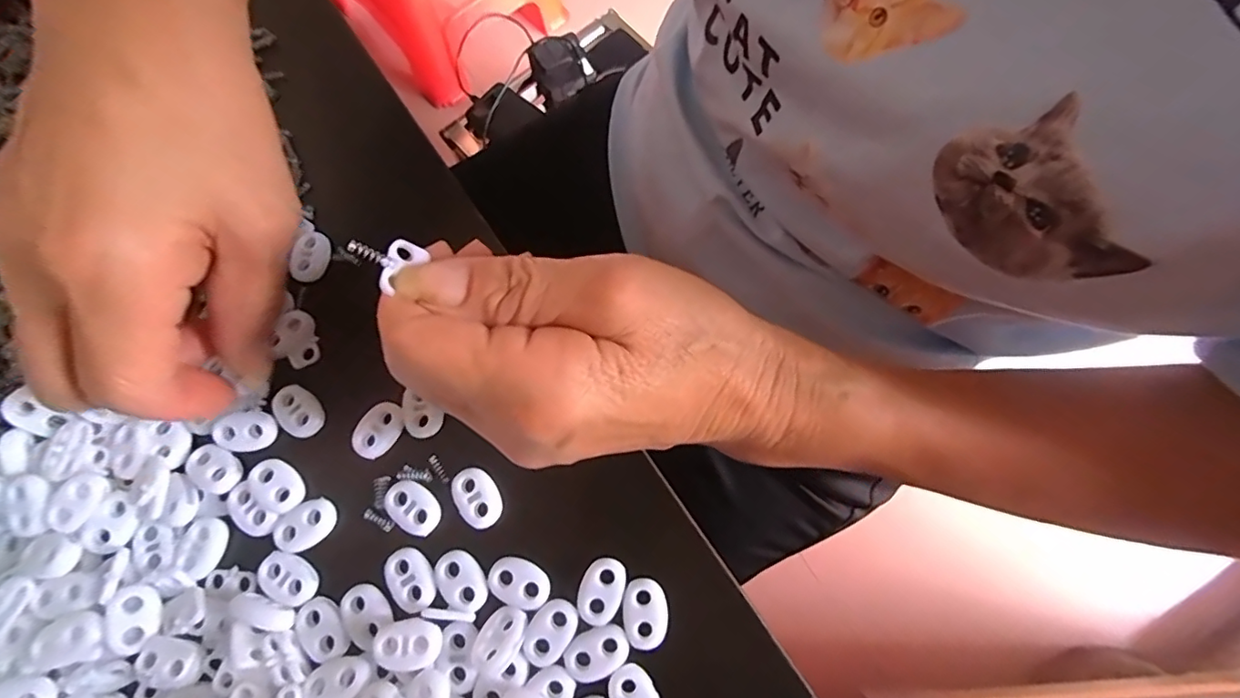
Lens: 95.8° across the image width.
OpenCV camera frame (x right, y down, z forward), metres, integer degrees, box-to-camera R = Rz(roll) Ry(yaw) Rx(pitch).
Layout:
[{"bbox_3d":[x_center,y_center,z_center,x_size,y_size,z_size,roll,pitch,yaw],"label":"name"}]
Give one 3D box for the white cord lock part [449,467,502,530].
[{"bbox_3d":[-0.054,0.055,0.209,0.015,0.004,0.022,-34,76,-8],"label":"white cord lock part"}]

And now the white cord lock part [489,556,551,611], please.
[{"bbox_3d":[-0.037,0.084,0.202,0.022,0.004,0.015,16,75,6],"label":"white cord lock part"}]

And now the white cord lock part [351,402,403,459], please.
[{"bbox_3d":[-0.095,0.032,0.219,0.015,0.004,0.022,37,78,11],"label":"white cord lock part"}]

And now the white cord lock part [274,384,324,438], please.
[{"bbox_3d":[-0.128,0.024,0.222,0.015,0.004,0.022,-41,77,-10],"label":"white cord lock part"}]

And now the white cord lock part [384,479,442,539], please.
[{"bbox_3d":[-0.078,0.059,0.209,0.022,0.004,0.016,31,77,9],"label":"white cord lock part"}]

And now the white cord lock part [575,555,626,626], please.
[{"bbox_3d":[-0.007,0.085,0.197,0.015,0.004,0.022,21,76,7],"label":"white cord lock part"}]

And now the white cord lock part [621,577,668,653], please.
[{"bbox_3d":[0.009,0.093,0.195,0.016,0.004,0.023,6,74,3],"label":"white cord lock part"}]

